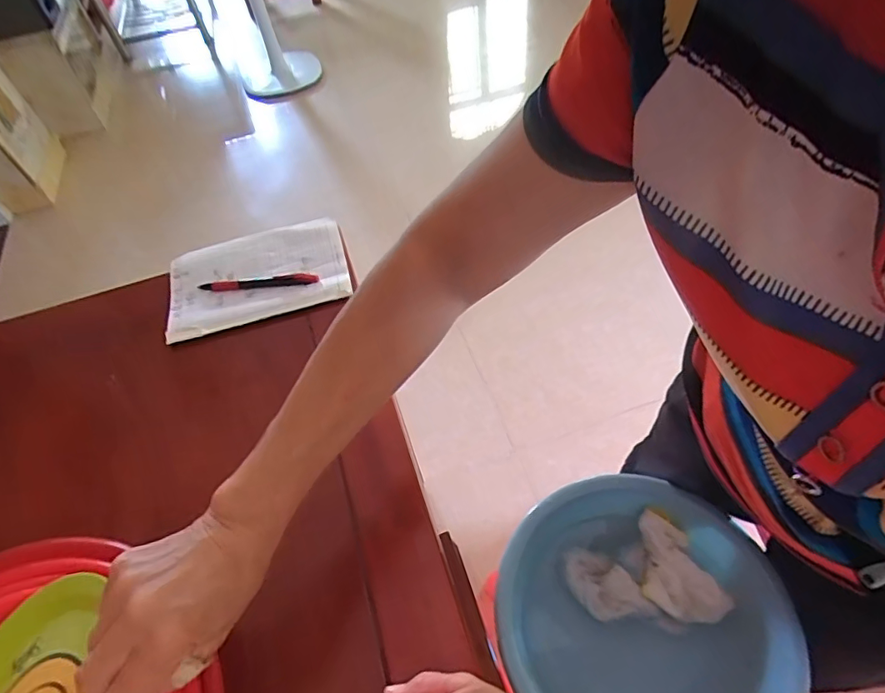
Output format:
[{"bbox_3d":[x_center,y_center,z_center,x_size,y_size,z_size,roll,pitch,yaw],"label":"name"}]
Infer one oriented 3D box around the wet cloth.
[{"bbox_3d":[0.255,0.294,0.659,0.164,0.041,0.140,-23,54,-9],"label":"wet cloth"}]

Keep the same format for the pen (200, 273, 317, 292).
[{"bbox_3d":[-0.218,-0.076,0.619,0.140,0.006,0.020,-6,53,3],"label":"pen"}]

